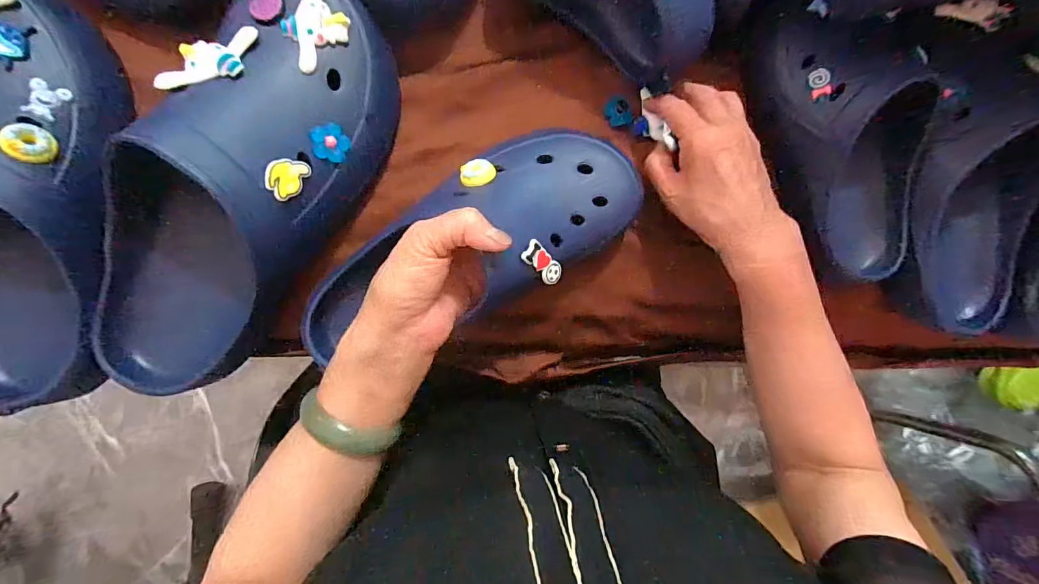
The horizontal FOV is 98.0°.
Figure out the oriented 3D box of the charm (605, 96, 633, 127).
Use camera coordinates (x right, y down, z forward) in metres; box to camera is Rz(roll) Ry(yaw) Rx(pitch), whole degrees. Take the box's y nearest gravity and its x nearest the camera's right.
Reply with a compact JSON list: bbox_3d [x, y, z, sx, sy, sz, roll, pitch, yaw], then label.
[{"bbox_3d":[0.079,-0.145,0.363,0.021,0.004,0.021,-13,93,-7],"label":"charm"}]

